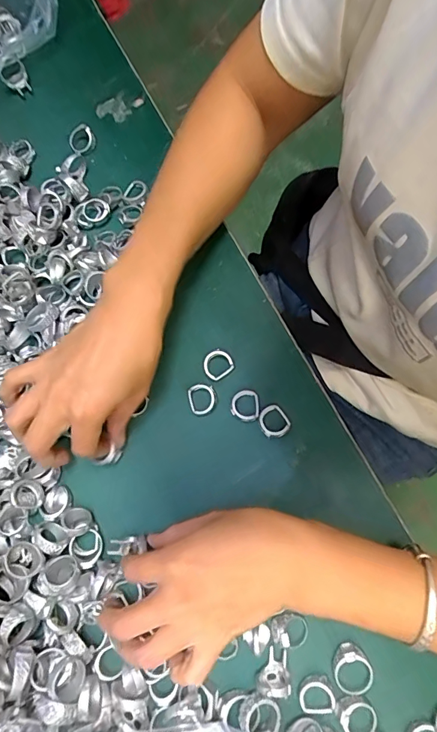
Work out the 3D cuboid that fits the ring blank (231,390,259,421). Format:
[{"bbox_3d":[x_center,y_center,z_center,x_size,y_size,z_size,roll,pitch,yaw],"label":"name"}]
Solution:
[{"bbox_3d":[0.021,0.030,0.337,0.021,0.006,0.024,-1,75,4],"label":"ring blank"}]

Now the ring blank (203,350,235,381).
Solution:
[{"bbox_3d":[-0.001,-0.002,0.346,0.024,0.004,0.022,-31,75,-4],"label":"ring blank"}]

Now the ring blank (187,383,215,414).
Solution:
[{"bbox_3d":[-0.013,0.025,0.342,0.021,0.005,0.024,-16,74,0],"label":"ring blank"}]

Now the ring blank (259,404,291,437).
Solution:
[{"bbox_3d":[0.043,0.043,0.334,0.023,0.005,0.024,-30,75,-4],"label":"ring blank"}]

